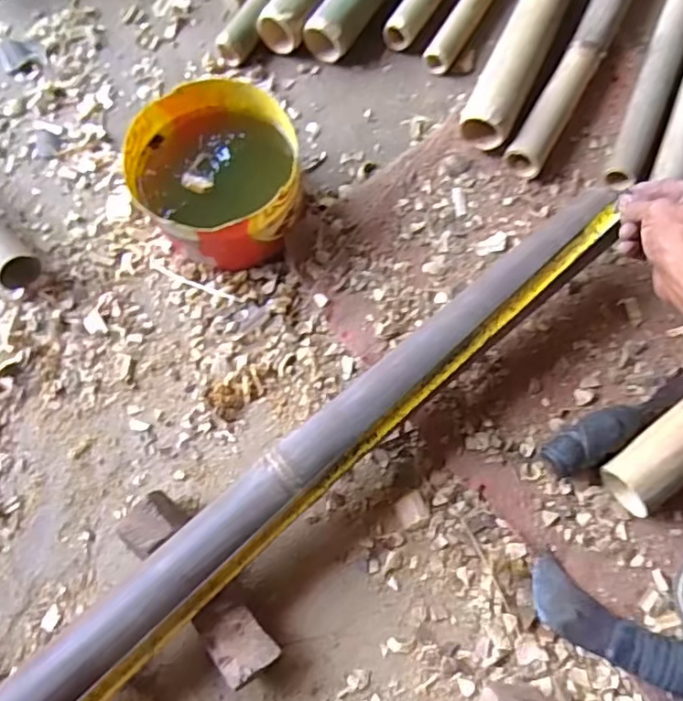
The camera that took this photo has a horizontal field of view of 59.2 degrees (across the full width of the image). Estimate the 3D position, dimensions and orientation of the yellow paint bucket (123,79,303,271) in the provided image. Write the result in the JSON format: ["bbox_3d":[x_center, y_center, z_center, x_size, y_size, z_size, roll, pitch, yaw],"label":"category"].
[{"bbox_3d":[-0.116,-0.163,0.579,0.151,0.093,0.148,-1,74,2],"label":"yellow paint bucket"}]

